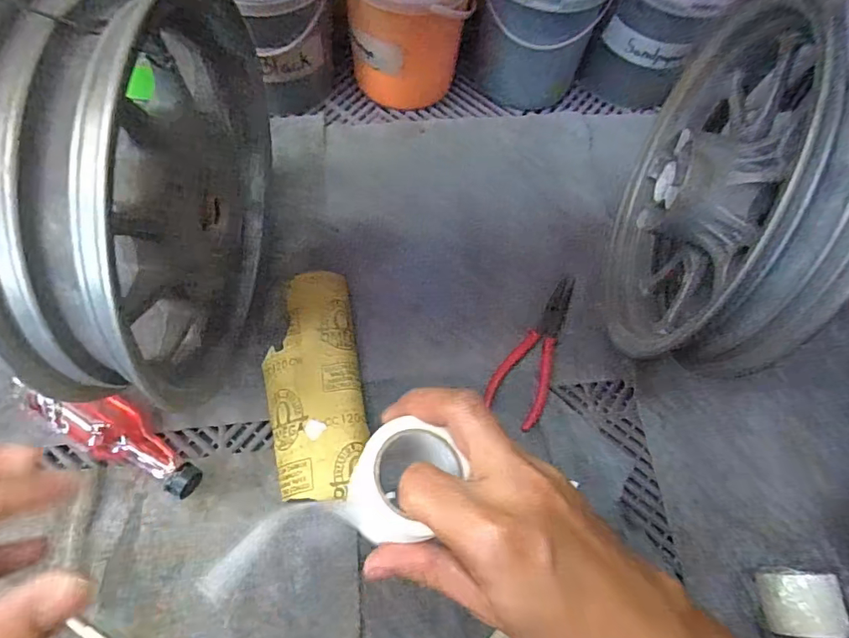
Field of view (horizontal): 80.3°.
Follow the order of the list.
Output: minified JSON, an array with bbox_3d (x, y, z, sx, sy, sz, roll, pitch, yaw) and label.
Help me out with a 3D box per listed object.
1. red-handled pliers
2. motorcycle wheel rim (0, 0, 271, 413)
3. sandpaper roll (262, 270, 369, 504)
[{"bbox_3d":[0.136,0.031,0.572,0.062,0.011,0.189,31,68,7],"label":"red-handled pliers"},{"bbox_3d":[-0.207,-0.090,0.418,0.081,0.326,0.314,4,67,-4],"label":"motorcycle wheel rim"},{"bbox_3d":[-0.111,0.063,0.516,0.099,0.046,0.230,-8,69,-9],"label":"sandpaper roll"}]

